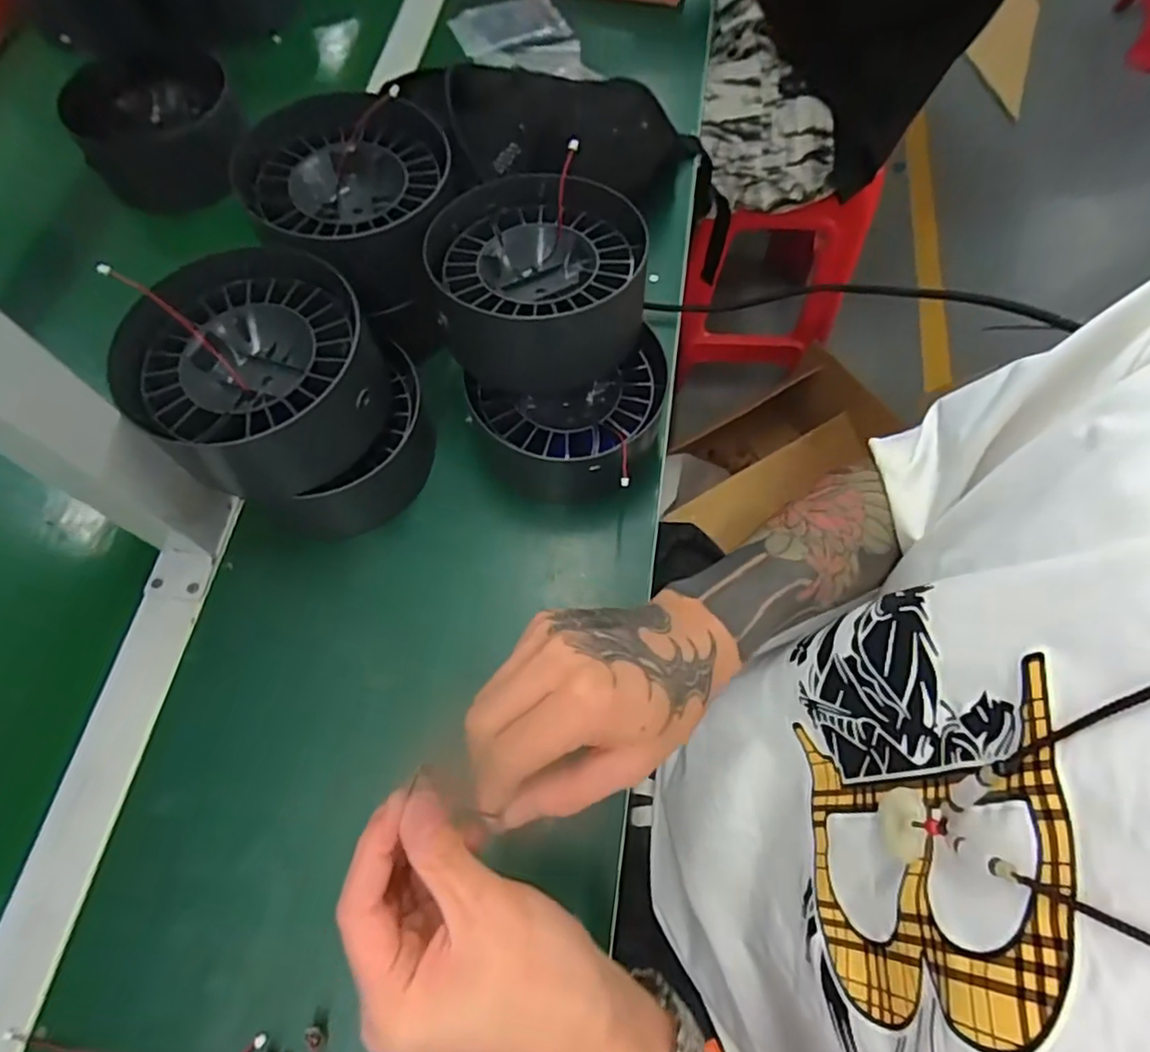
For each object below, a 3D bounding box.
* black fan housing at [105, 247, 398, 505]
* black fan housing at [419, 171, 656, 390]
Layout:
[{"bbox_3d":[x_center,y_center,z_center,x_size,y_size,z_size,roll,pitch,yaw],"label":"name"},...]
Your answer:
[{"bbox_3d":[-0.194,-0.087,0.389,0.141,0.076,0.138,4,66,1],"label":"black fan housing"},{"bbox_3d":[-0.025,-0.164,0.433,0.140,0.073,0.129,-9,66,-4],"label":"black fan housing"}]

